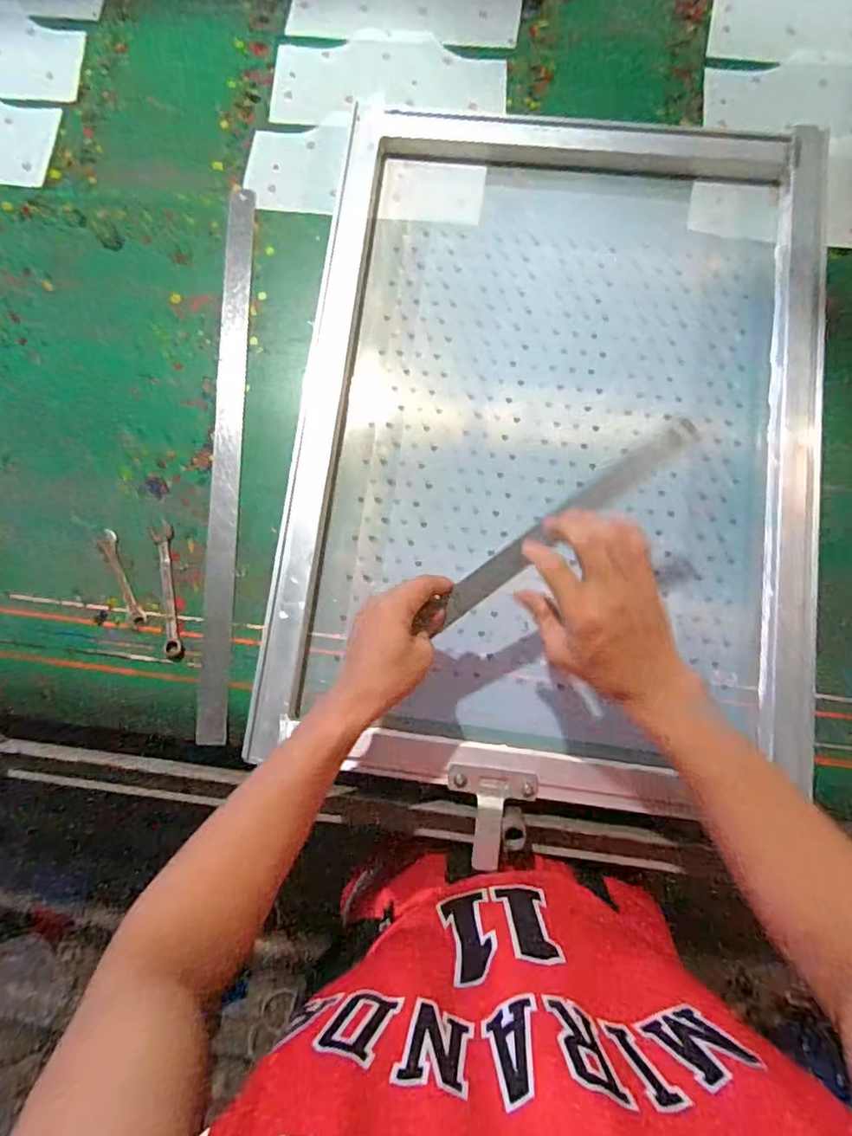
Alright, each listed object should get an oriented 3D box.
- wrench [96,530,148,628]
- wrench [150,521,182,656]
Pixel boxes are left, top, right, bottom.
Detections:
[{"bbox_3d":[-0.330,0.012,0.617,0.022,0.004,0.112,-26,84,0],"label":"wrench"},{"bbox_3d":[-0.279,0.022,0.611,0.022,0.009,0.143,-9,84,1],"label":"wrench"}]

